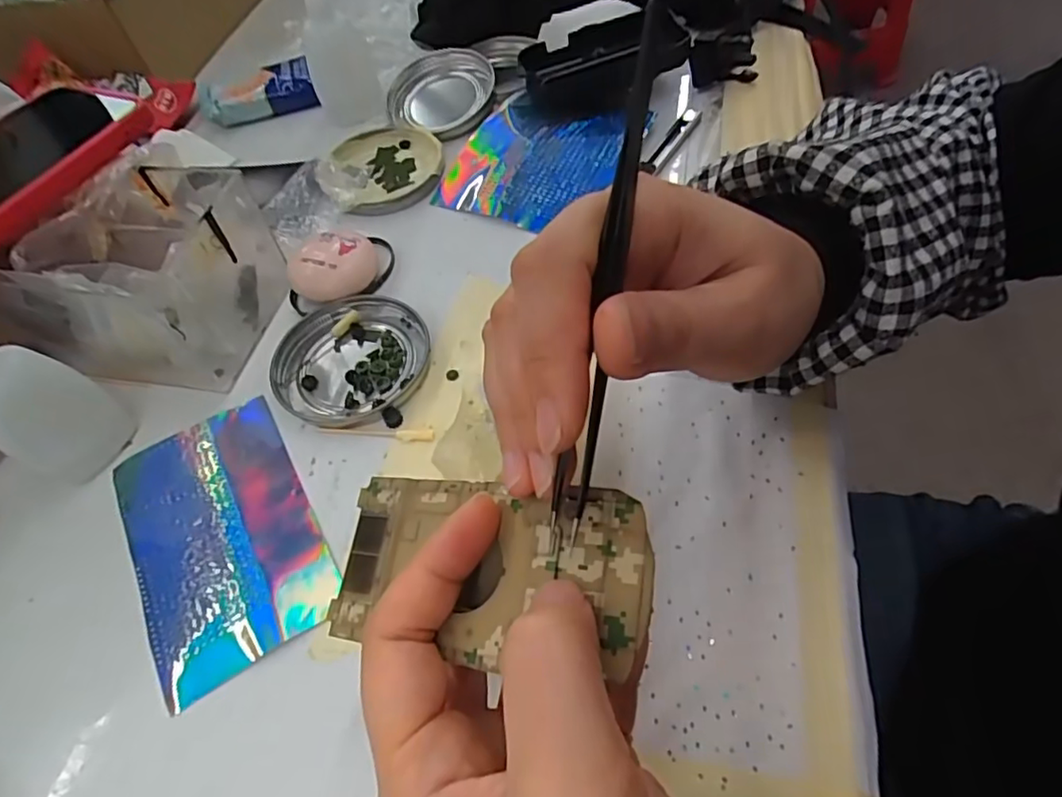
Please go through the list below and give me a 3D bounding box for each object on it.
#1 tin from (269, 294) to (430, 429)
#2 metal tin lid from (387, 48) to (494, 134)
[{"bbox_3d":[-0.092,-0.020,0.311,0.076,0.011,0.074,-2,56,4],"label":"tin"},{"bbox_3d":[-0.065,-0.222,0.430,0.073,0.017,0.078,-2,56,4],"label":"metal tin lid"}]

